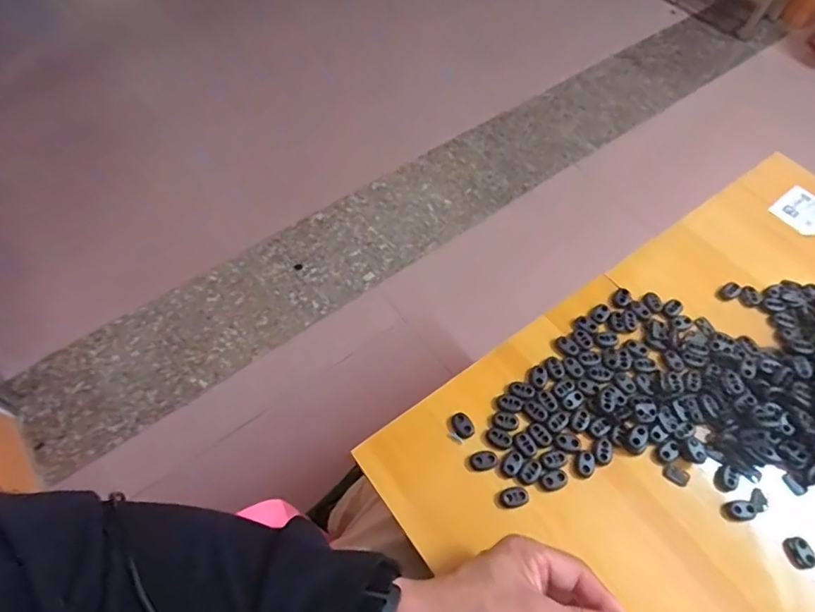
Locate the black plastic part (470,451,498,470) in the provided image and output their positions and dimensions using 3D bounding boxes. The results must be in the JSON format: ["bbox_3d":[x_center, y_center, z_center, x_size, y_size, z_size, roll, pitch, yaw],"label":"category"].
[{"bbox_3d":[0.061,0.123,0.410,0.022,0.004,0.014,-9,61,-7],"label":"black plastic part"}]

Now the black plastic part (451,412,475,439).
[{"bbox_3d":[0.046,0.099,0.426,0.015,0.005,0.022,-30,65,-18],"label":"black plastic part"}]

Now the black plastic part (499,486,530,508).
[{"bbox_3d":[0.083,0.148,0.398,0.022,0.005,0.014,-9,61,-7],"label":"black plastic part"}]

